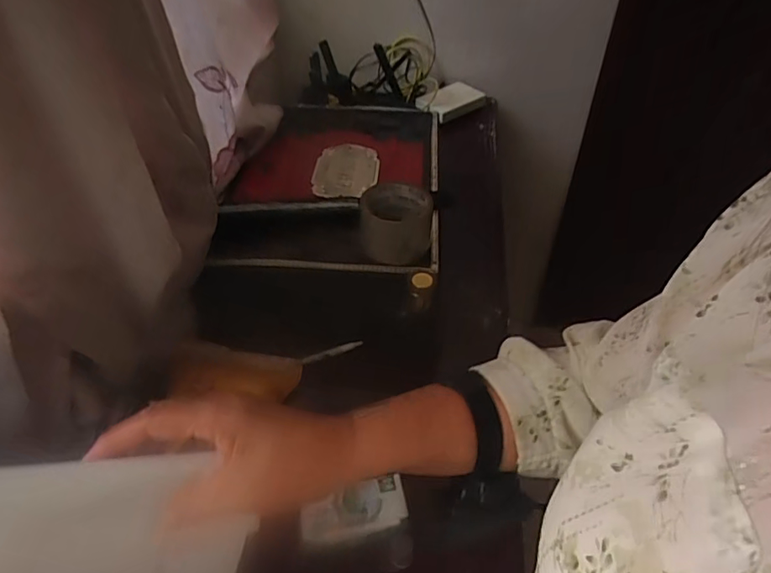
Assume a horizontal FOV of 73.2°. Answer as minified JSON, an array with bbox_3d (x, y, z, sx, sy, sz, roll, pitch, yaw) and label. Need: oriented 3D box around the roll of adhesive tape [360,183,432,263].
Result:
[{"bbox_3d":[0.013,-0.077,0.632,0.083,0.067,0.086,-1,44,1],"label":"roll of adhesive tape"}]

